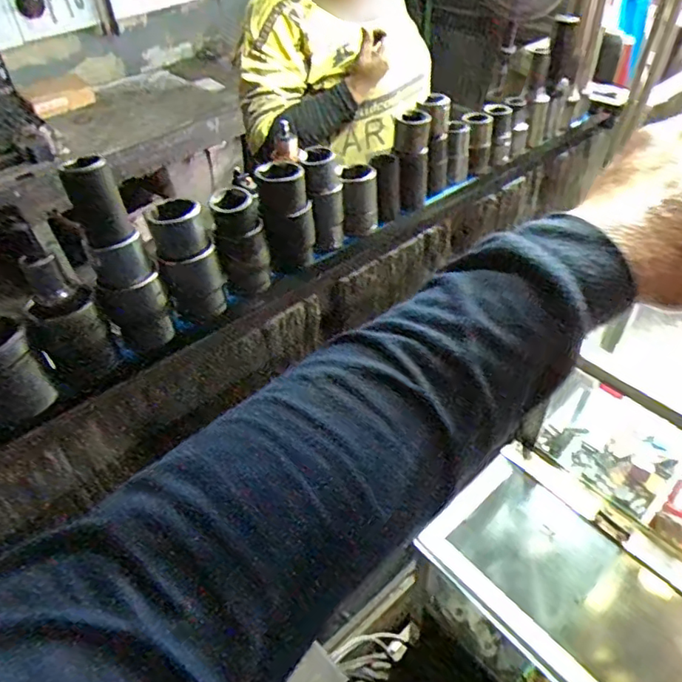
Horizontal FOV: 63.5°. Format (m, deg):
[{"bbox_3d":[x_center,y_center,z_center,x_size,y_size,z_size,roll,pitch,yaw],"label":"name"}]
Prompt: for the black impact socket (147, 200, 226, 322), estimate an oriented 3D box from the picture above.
[{"bbox_3d":[-0.076,-0.039,0.278,0.026,0.063,0.022,-14,46,-10],"label":"black impact socket"}]

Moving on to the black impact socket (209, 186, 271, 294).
[{"bbox_3d":[-0.052,-0.051,0.295,0.024,0.054,0.025,-10,45,-7],"label":"black impact socket"}]

